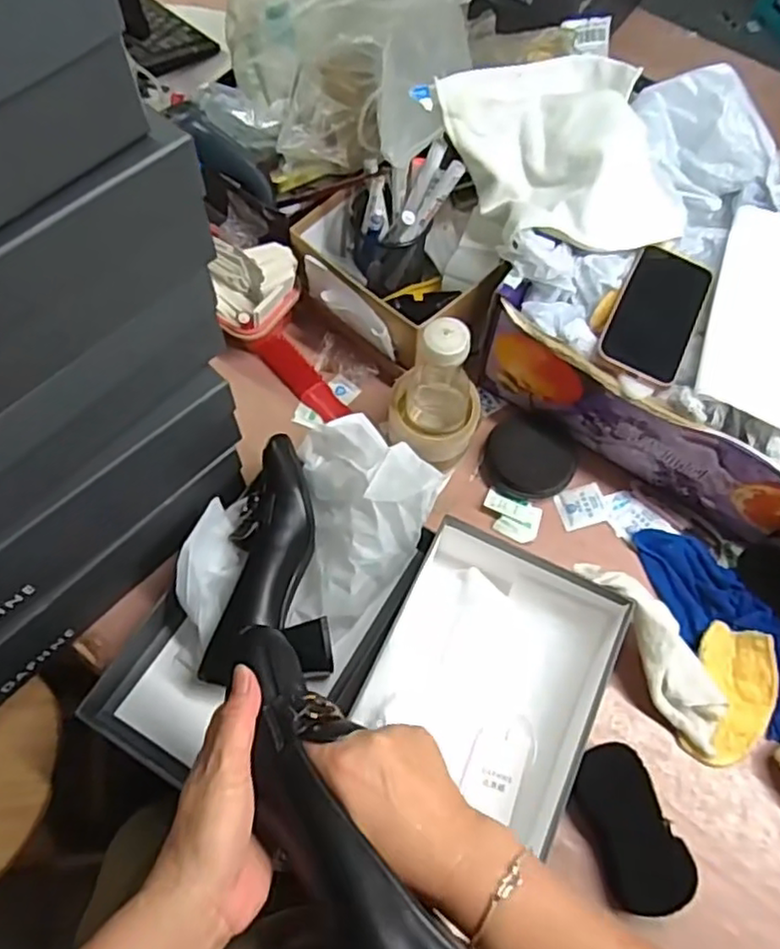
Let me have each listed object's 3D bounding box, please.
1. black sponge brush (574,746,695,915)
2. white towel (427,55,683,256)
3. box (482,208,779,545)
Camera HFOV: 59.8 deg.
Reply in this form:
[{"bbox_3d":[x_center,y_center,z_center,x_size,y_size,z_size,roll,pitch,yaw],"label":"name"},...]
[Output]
[{"bbox_3d":[0.196,0.290,0.563,0.063,0.038,0.120,-17,67,-9],"label":"black sponge brush"},{"bbox_3d":[0.158,-0.300,0.661,0.192,0.086,0.212,-15,67,-8],"label":"white towel"},{"bbox_3d":[0.322,-0.124,0.669,0.389,0.179,0.269,32,69,12],"label":"box"}]

